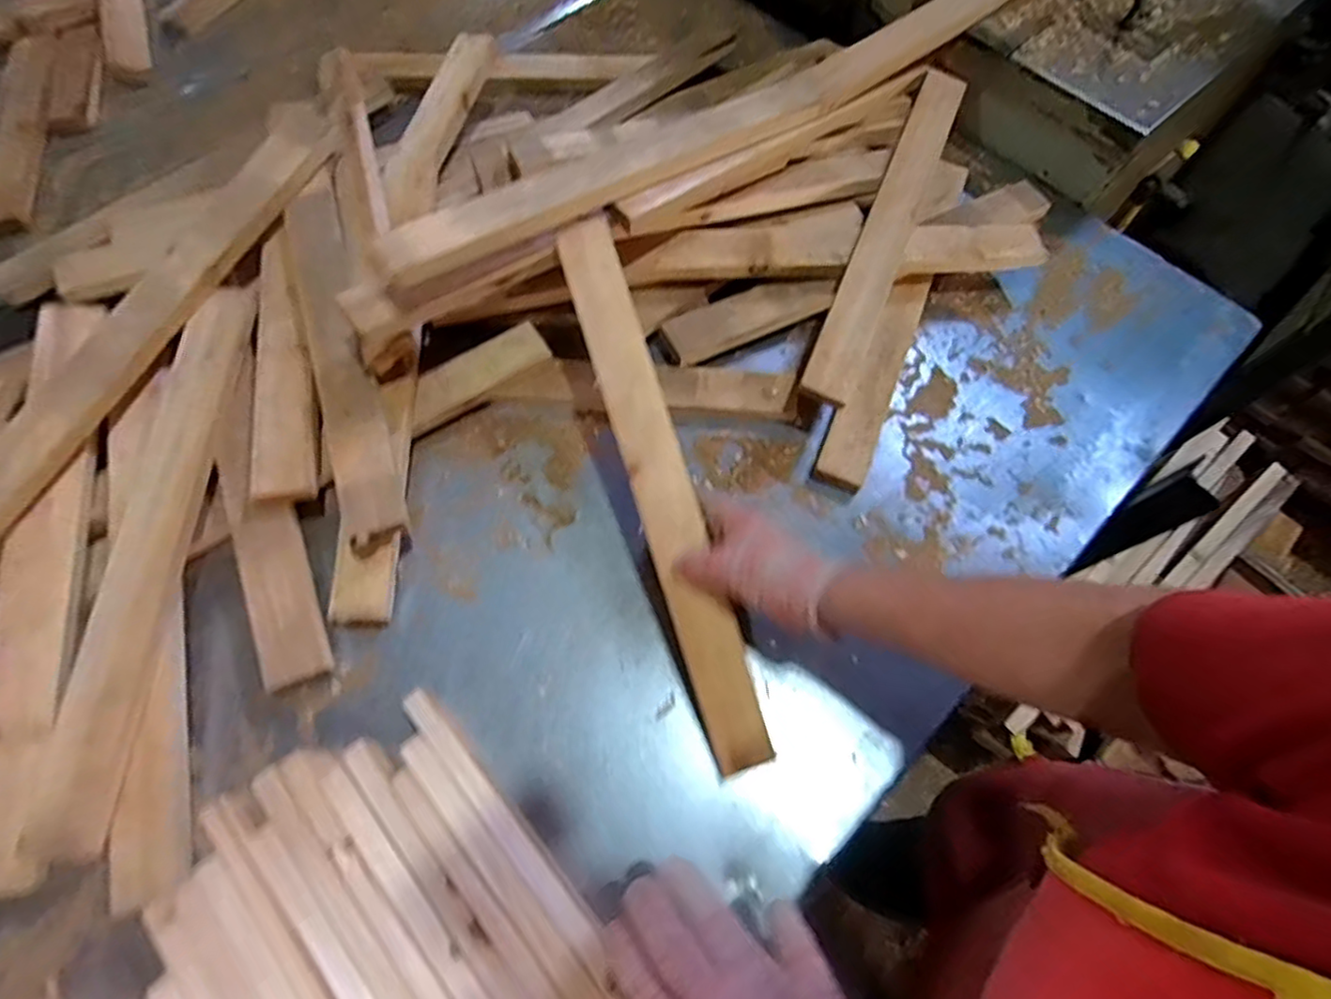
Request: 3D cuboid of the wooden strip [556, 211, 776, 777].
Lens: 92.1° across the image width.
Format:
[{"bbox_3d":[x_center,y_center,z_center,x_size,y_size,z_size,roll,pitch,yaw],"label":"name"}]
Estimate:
[{"bbox_3d":[-0.004,-0.018,0.562,0.050,0.017,0.495,-16,83,-9],"label":"wooden strip"}]

